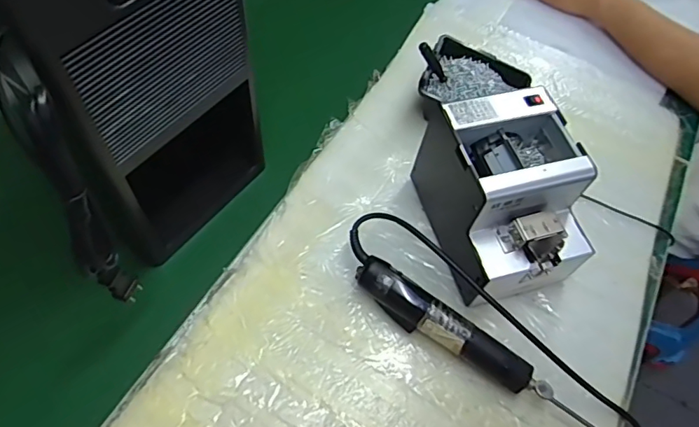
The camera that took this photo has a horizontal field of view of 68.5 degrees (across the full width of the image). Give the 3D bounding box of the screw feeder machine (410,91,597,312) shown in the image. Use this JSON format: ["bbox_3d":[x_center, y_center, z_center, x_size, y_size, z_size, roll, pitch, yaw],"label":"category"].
[{"bbox_3d":[0.168,-0.018,0.561,0.130,0.147,0.182,-12,60,-13],"label":"screw feeder machine"}]

